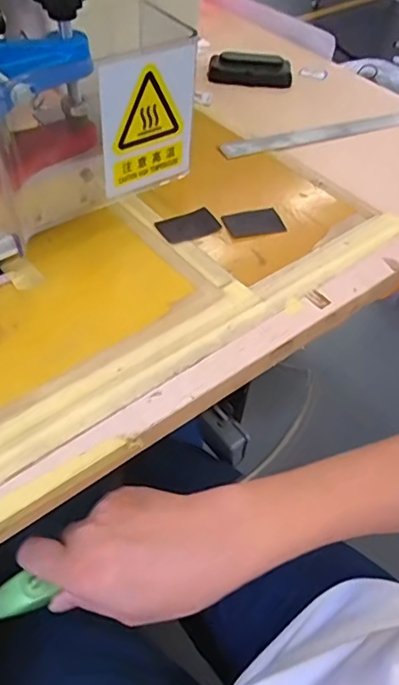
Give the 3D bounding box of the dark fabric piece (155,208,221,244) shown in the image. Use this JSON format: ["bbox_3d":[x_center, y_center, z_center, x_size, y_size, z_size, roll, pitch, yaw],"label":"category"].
[{"bbox_3d":[-0.010,-0.110,0.504,0.055,0.004,0.033,-23,55,-22],"label":"dark fabric piece"}]

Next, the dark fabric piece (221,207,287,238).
[{"bbox_3d":[0.052,-0.114,0.514,0.056,0.004,0.041,-15,52,-18],"label":"dark fabric piece"}]

